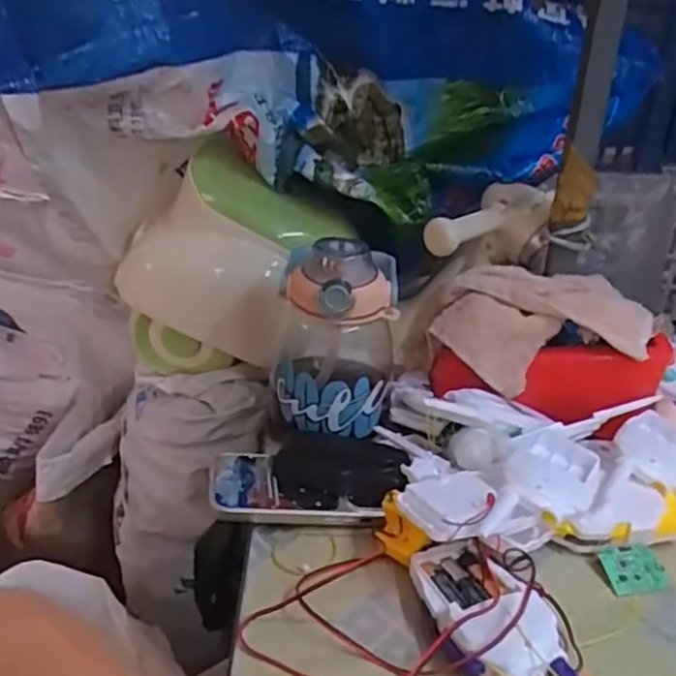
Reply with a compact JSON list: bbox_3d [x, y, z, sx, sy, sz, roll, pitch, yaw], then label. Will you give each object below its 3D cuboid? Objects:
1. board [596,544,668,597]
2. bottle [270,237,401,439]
[{"bbox_3d":[0.212,0.166,0.479,0.040,0.004,0.035,-8,46,-7],"label":"board"},{"bbox_3d":[0.002,-0.008,0.595,0.113,0.157,0.109,2,25,-2],"label":"bottle"}]

